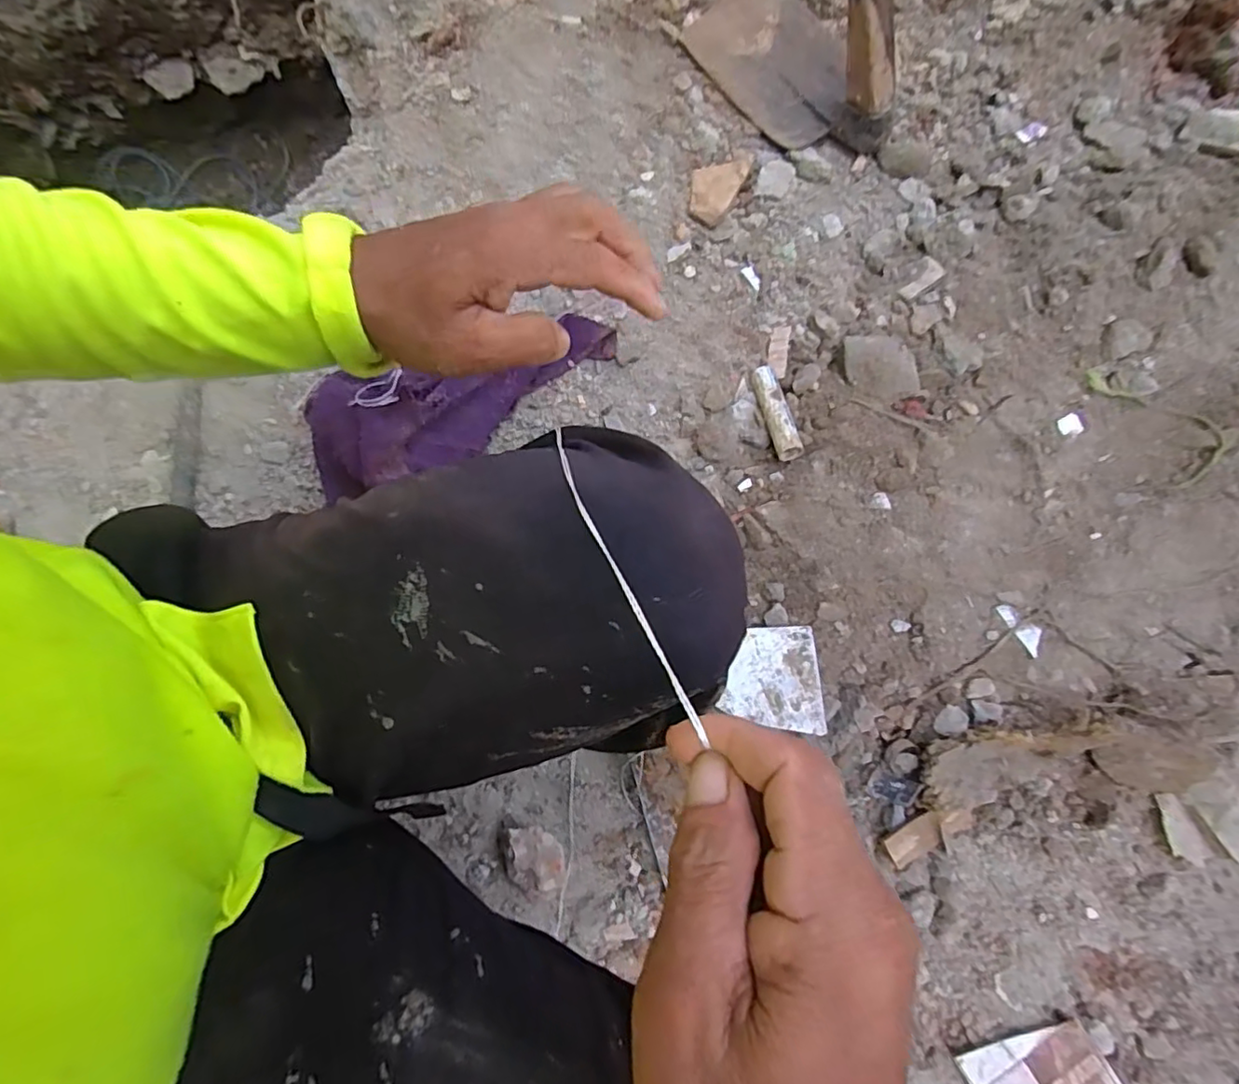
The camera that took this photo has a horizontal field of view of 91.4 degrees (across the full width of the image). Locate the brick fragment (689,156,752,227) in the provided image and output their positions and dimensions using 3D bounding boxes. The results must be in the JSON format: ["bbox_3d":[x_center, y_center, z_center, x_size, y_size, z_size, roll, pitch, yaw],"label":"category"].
[{"bbox_3d":[0.115,-0.429,0.726,0.056,0.011,0.100,31,80,7],"label":"brick fragment"}]

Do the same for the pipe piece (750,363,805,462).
[{"bbox_3d":[0.164,-0.138,0.636,0.027,0.025,0.108,-14,78,-2],"label":"pipe piece"}]

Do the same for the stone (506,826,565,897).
[{"bbox_3d":[-0.078,0.293,0.557,0.047,0.024,0.057,-10,78,-1],"label":"stone"}]

